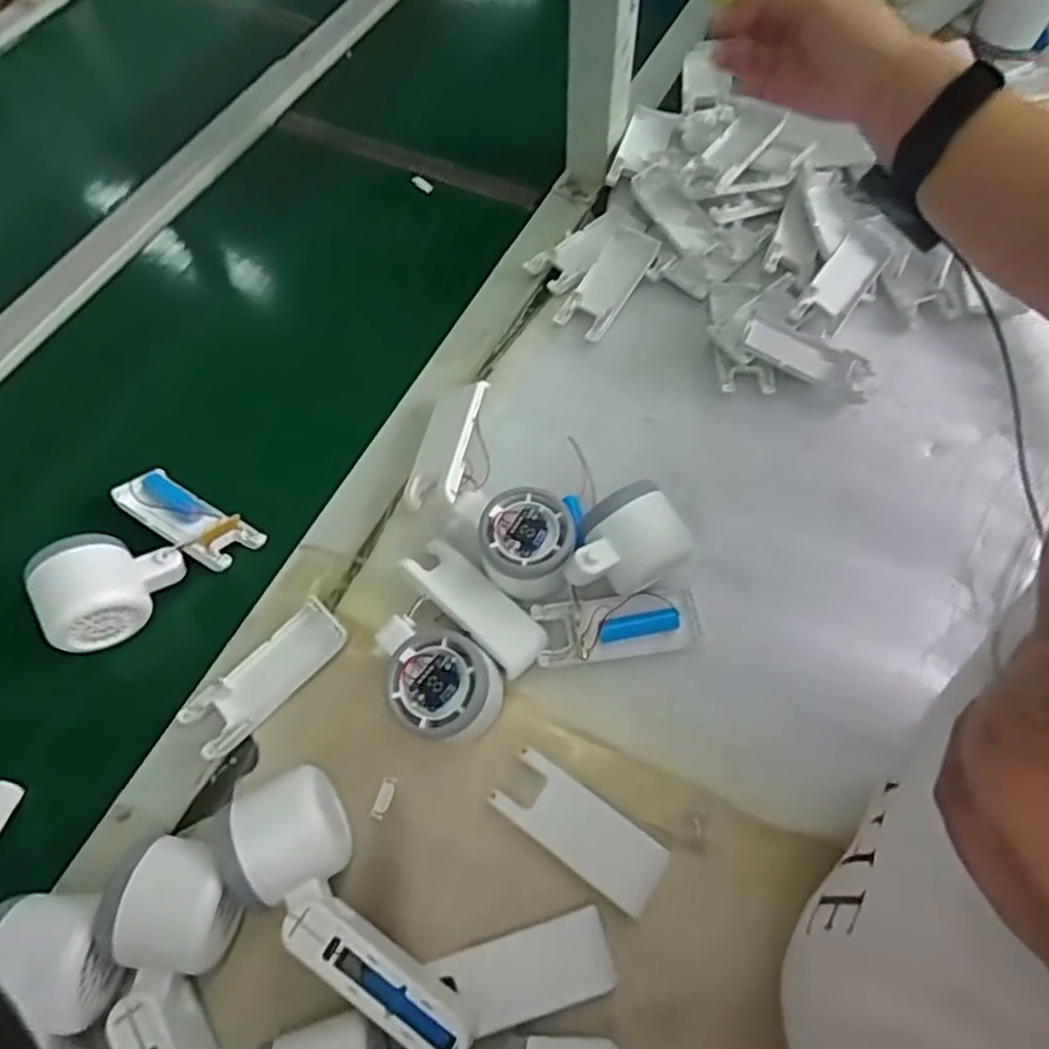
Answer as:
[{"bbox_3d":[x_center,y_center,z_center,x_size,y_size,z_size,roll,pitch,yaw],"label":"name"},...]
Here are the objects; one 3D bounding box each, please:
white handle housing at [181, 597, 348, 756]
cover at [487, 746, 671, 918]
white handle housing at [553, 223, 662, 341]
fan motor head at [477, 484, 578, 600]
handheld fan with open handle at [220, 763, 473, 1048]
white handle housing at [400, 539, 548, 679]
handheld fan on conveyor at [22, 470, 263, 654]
[{"bbox_3d":[-0.161,0.096,0.434,0.106,0.017,0.041,-41,69,-17],"label":"white handle housing"},{"bbox_3d":[0.031,0.172,0.392,0.100,0.013,0.040,32,69,16],"label":"cover"},{"bbox_3d":[0.071,-0.201,0.566,0.043,0.019,0.109,31,69,16],"label":"white handle housing"},{"bbox_3d":[0.002,0.011,0.441,0.059,0.037,0.059,-1,64,1],"label":"fan motor head"},{"bbox_3d":[-0.098,0.205,0.359,0.059,0.051,0.166,-35,68,-15],"label":"handheld fan with open handle"},{"bbox_3d":[-0.032,0.054,0.443,0.102,0.017,0.041,45,49,15],"label":"white handle housing"},{"bbox_3d":[-0.257,0.026,0.454,0.098,0.057,0.125,26,67,14],"label":"handheld fan on conveyor"}]

